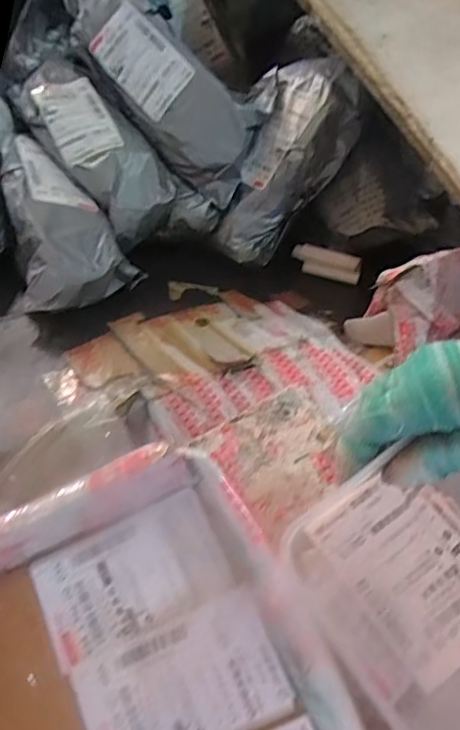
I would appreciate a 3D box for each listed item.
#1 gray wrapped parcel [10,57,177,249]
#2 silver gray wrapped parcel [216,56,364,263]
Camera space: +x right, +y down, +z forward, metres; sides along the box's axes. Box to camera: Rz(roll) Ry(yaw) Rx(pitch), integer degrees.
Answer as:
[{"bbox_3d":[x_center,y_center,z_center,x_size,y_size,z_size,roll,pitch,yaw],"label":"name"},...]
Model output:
[{"bbox_3d":[-0.178,-0.287,0.697,0.108,0.071,0.277,-38,74,-10],"label":"gray wrapped parcel"},{"bbox_3d":[0.069,-0.258,0.703,0.126,0.062,0.263,31,98,12],"label":"silver gray wrapped parcel"}]

